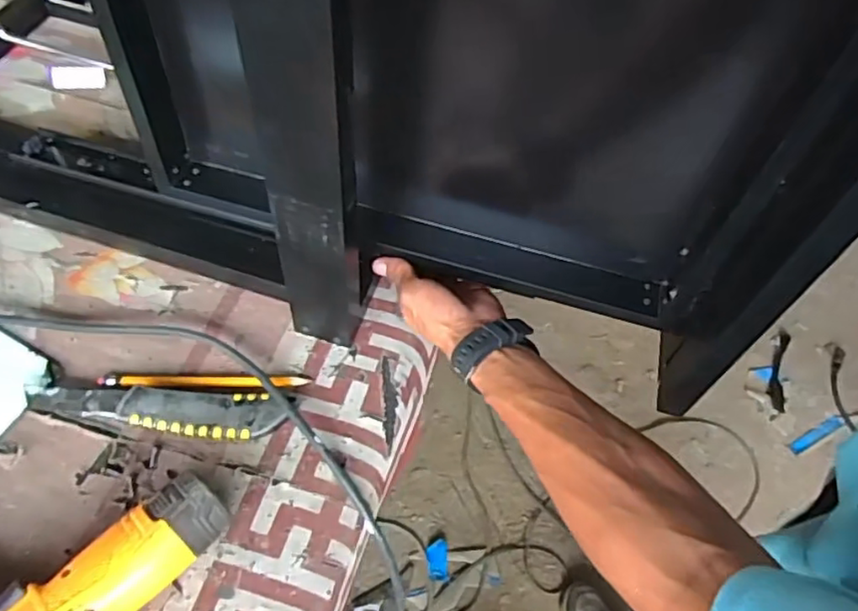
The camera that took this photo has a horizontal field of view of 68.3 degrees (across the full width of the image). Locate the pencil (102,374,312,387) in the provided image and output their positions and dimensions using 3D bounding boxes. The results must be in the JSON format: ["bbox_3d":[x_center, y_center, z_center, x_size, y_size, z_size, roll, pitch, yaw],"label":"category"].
[{"bbox_3d":[-0.176,0.058,0.494,0.158,0.007,0.012,1,55,-5],"label":"pencil"}]

